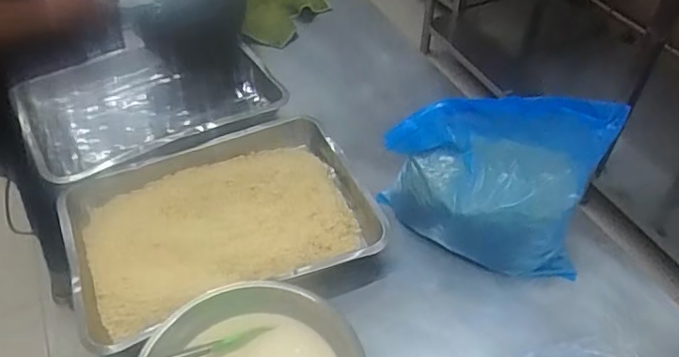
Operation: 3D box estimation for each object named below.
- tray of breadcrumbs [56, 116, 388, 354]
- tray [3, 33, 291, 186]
[{"bbox_3d":[-0.154,0.052,0.768,0.385,0.045,0.281,-18,49,-16],"label":"tray of breadcrumbs"},{"bbox_3d":[-0.308,-0.125,0.951,0.382,0.073,0.284,-24,51,-21],"label":"tray"}]

